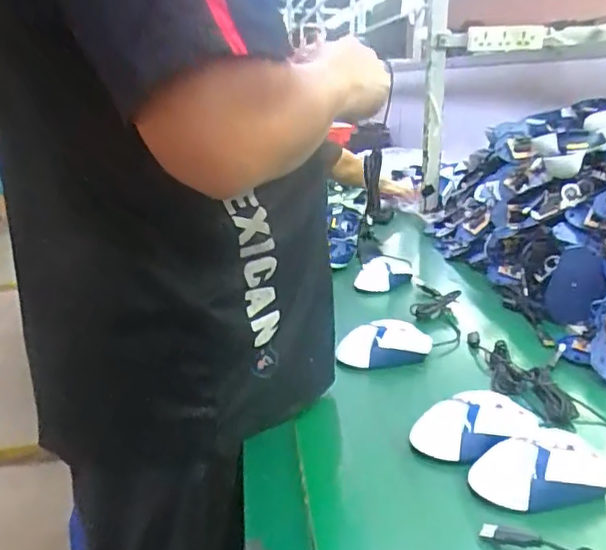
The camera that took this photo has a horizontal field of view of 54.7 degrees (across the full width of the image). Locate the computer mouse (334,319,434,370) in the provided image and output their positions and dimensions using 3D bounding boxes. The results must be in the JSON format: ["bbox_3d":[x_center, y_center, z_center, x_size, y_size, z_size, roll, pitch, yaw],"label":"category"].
[{"bbox_3d":[0.105,0.091,0.751,0.120,0.048,0.071,4,24,9],"label":"computer mouse"}]

